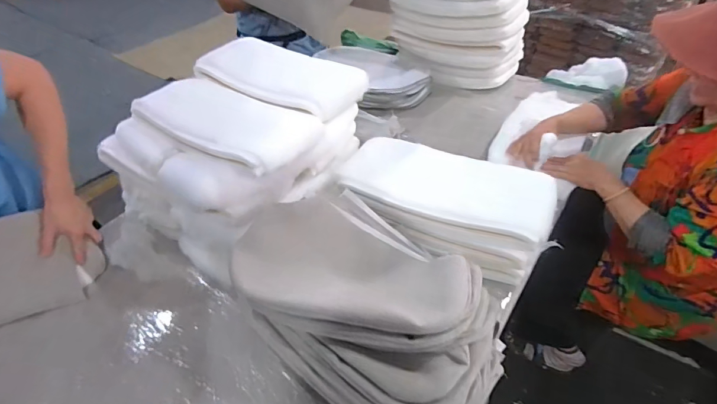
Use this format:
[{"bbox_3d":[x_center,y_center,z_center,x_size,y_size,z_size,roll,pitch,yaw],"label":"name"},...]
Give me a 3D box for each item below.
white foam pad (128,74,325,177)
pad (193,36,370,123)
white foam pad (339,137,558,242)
[{"bbox_3d":[-0.305,-0.183,0.914,0.442,0.043,0.216,20,48,24],"label":"white foam pad"},{"bbox_3d":[-0.217,-0.320,1.036,0.452,0.058,0.206,22,49,26],"label":"pad"},{"bbox_3d":[0.180,-0.038,0.912,0.464,0.063,0.195,14,46,19],"label":"white foam pad"}]

